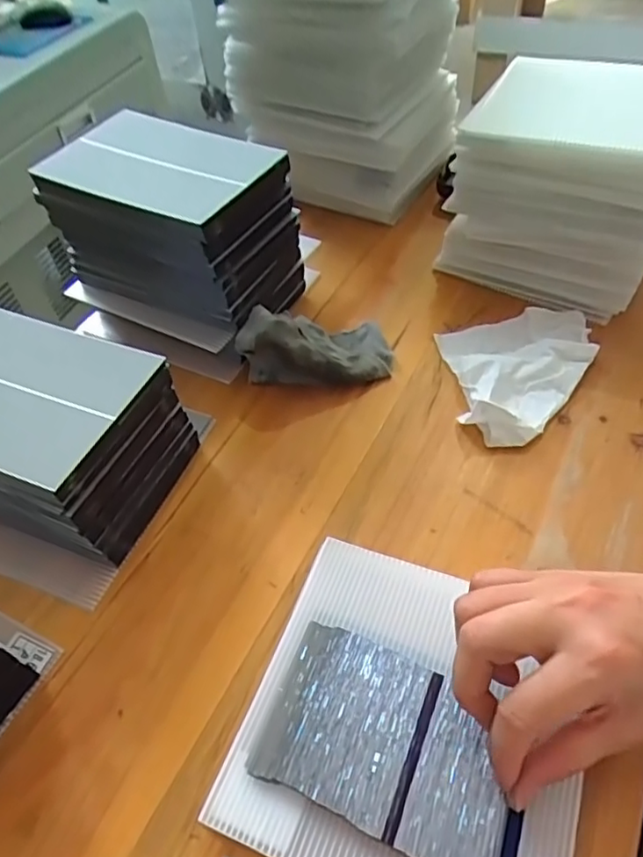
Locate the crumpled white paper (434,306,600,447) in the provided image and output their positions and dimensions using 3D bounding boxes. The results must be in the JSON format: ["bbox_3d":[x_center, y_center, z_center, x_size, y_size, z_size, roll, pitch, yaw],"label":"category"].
[{"bbox_3d":[0.153,-0.044,0.455,0.110,0.022,0.125,-5,49,1],"label":"crumpled white paper"}]

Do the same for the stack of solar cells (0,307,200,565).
[{"bbox_3d":[-0.186,0.003,0.395,0.163,0.093,0.105,16,53,17],"label":"stack of solar cells"}]

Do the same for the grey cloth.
[{"bbox_3d":[-0.004,-0.072,0.469,0.117,0.058,0.069,-2,49,3],"label":"grey cloth"}]

